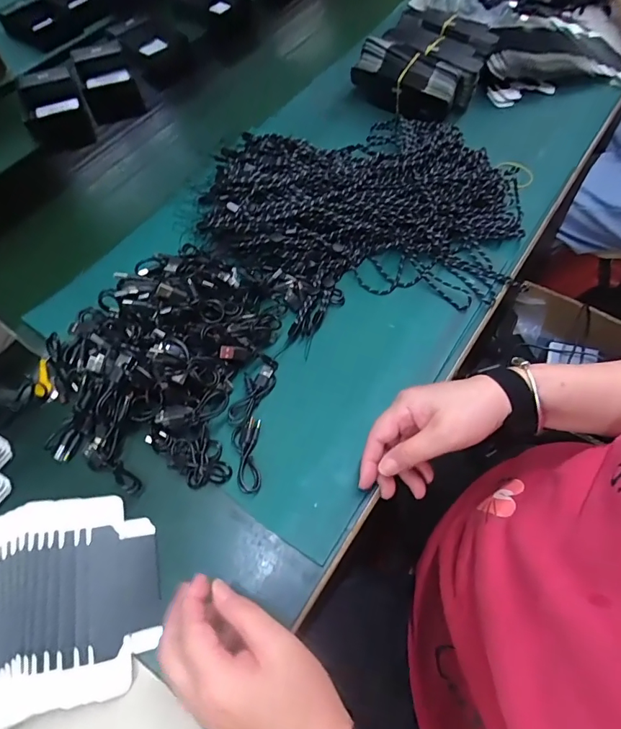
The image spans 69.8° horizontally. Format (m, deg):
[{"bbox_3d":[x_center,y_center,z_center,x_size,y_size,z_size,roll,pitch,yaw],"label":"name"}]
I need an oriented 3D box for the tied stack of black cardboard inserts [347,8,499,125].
[{"bbox_3d":[0.190,-0.459,0.666,0.161,0.054,0.230,38,69,18],"label":"tied stack of black cardboard inserts"}]

